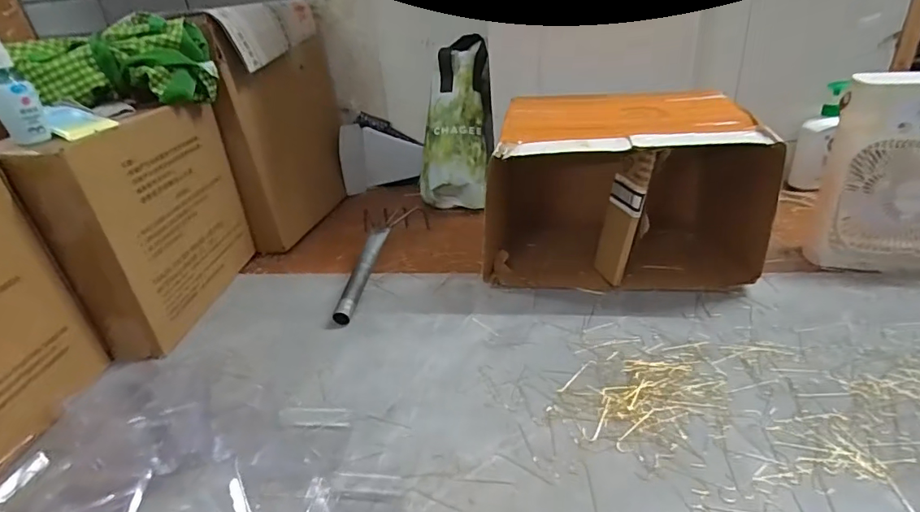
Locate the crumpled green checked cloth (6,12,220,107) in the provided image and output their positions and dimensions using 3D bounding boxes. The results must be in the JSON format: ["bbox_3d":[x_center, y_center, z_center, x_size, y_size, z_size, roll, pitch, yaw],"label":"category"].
[{"bbox_3d":[-0.431,-0.245,0.637,0.206,0.093,0.095,-13,30,-13],"label":"crumpled green checked cloth"}]

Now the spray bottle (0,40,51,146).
[{"bbox_3d":[-0.458,-0.173,0.501,0.039,0.114,0.035,-28,36,-34],"label":"spray bottle"}]

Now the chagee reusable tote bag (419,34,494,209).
[{"bbox_3d":[-0.004,-0.257,0.932,0.130,0.329,0.059,7,5,20],"label":"chagee reusable tote bag"}]

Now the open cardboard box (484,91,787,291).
[{"bbox_3d":[0.217,-0.098,0.708,0.338,0.213,0.213,0,30,10],"label":"open cardboard box"}]

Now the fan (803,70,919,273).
[{"bbox_3d":[0.602,-0.109,0.656,0.190,0.248,0.090,-1,29,8],"label":"fan"}]

